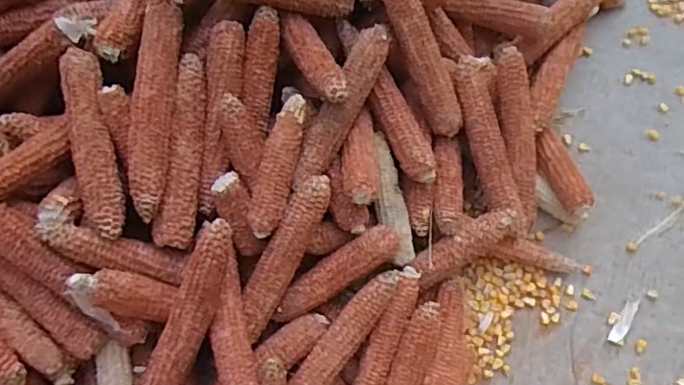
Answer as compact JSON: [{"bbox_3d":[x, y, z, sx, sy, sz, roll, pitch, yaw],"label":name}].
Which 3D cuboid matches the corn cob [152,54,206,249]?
[{"bbox_3d":[-0.132,-0.035,0.492,0.027,0.024,0.160,6,85,2],"label":"corn cob"}]

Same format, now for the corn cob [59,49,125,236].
[{"bbox_3d":[-0.205,-0.044,0.477,0.032,0.023,0.160,-15,71,-5],"label":"corn cob"}]

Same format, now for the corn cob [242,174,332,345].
[{"bbox_3d":[-0.052,0.056,0.495,0.032,0.026,0.155,28,104,10],"label":"corn cob"}]

